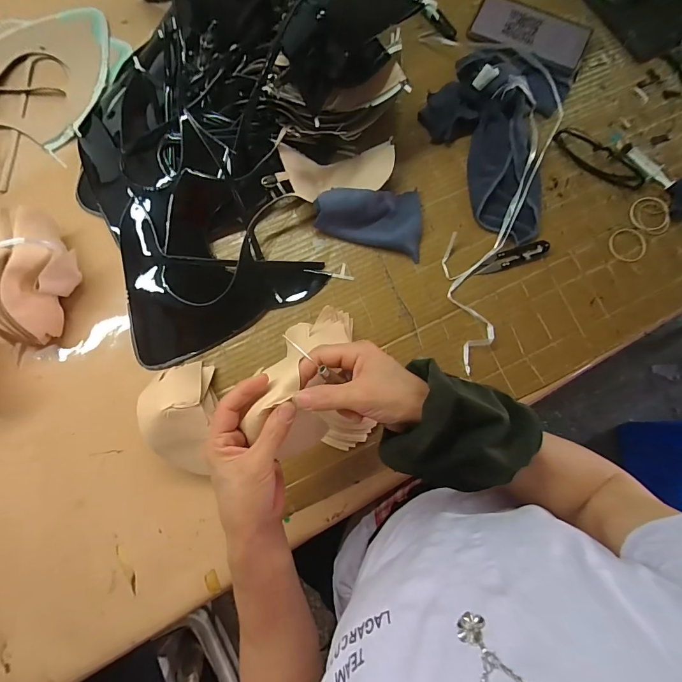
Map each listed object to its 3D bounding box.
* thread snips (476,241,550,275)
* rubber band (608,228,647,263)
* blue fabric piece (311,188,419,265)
[{"bbox_3d":[0.228,-0.111,0.481,0.098,0.008,0.023,-21,84,-4],"label":"thread snips"},{"bbox_3d":[0.386,-0.131,0.487,0.050,0.008,0.046,0,88,-3],"label":"rubber band"},{"bbox_3d":[0.038,-0.159,0.469,0.141,0.041,0.090,3,82,-6],"label":"blue fabric piece"}]

